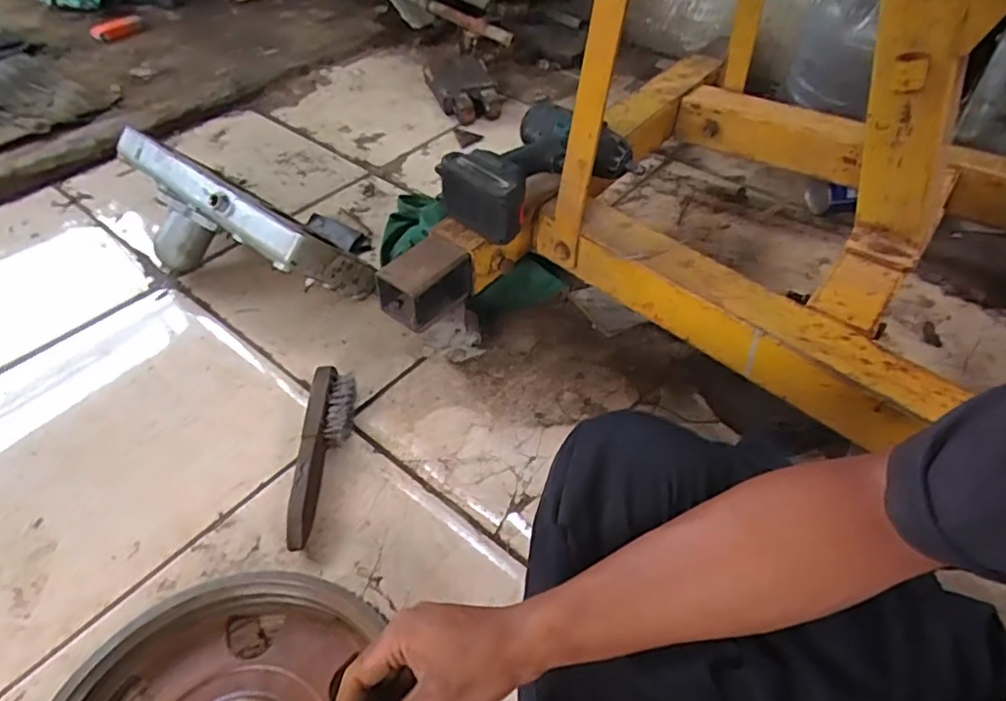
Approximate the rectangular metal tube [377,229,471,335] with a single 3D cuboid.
[{"bbox_3d":[-0.094,-0.084,0.754,0.070,0.079,0.101,33,54,27],"label":"rectangular metal tube"}]

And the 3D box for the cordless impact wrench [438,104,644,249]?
[{"bbox_3d":[0.044,-0.225,0.791,0.157,0.082,0.223,33,55,27],"label":"cordless impact wrench"}]

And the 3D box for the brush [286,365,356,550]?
[{"bbox_3d":[-0.209,0.116,0.725,0.053,0.039,0.241,0,47,-3],"label":"brush"}]

